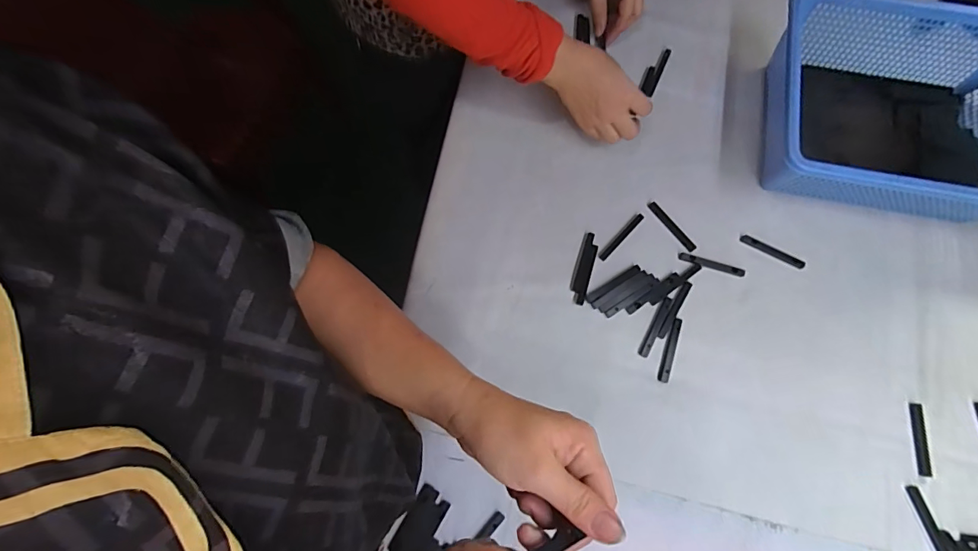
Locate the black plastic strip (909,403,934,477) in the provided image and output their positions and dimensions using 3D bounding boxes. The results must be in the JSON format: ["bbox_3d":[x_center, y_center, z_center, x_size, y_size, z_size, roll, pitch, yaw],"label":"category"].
[{"bbox_3d":[0.467,0.178,0.482,0.012,0.005,0.074,3,77,-1],"label":"black plastic strip"}]

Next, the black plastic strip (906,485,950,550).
[{"bbox_3d":[0.461,0.259,0.464,0.012,0.004,0.076,-17,78,-5],"label":"black plastic strip"}]

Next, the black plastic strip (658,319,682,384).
[{"bbox_3d":[0.207,0.085,0.507,0.013,0.004,0.074,18,77,3],"label":"black plastic strip"}]

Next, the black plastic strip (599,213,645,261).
[{"bbox_3d":[0.161,-0.047,0.540,0.077,0.004,0.009,-44,81,-10],"label":"black plastic strip"}]

